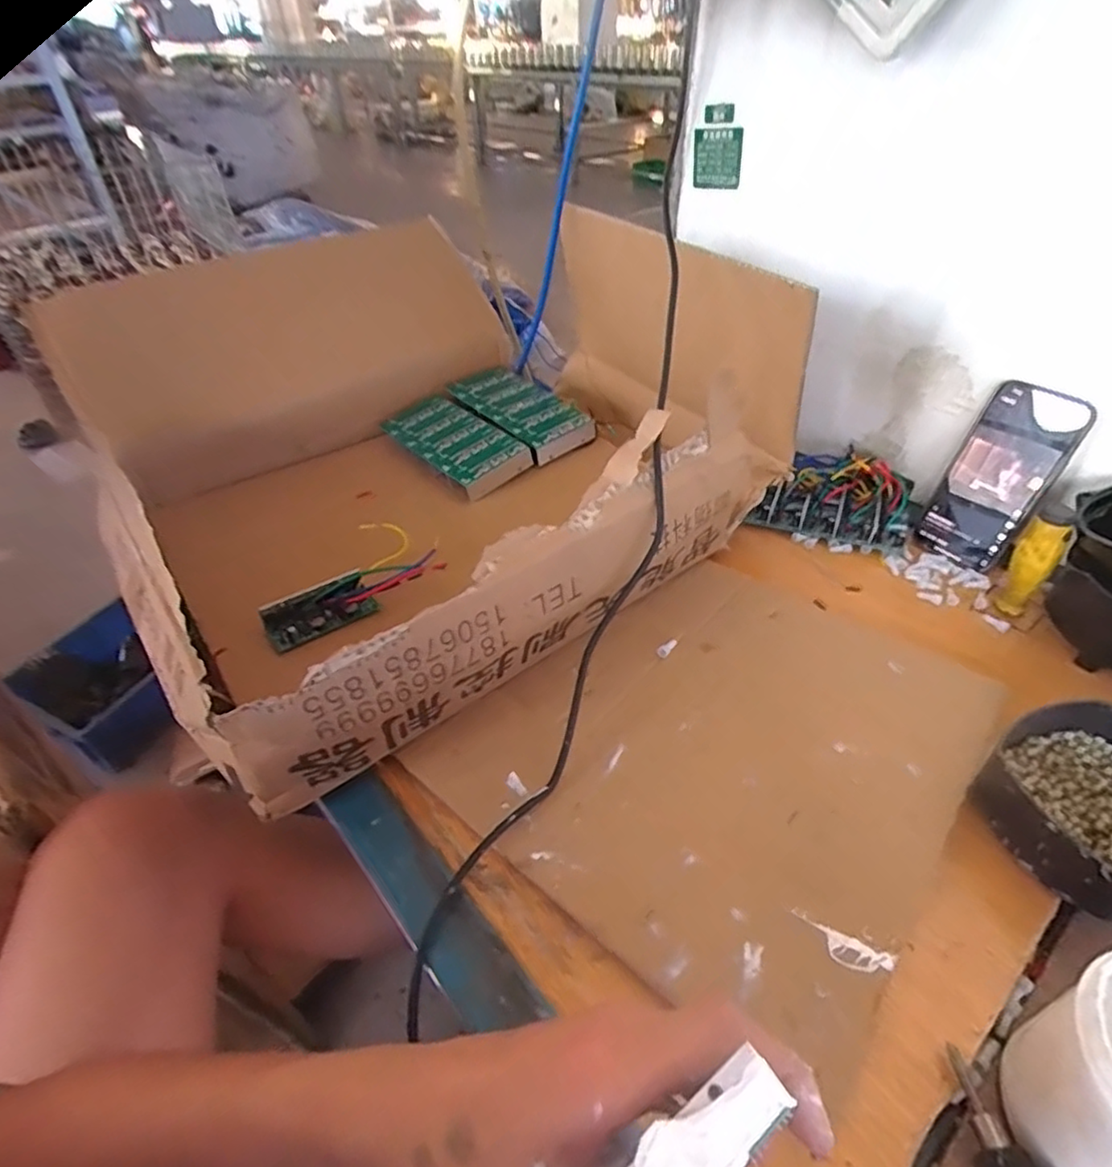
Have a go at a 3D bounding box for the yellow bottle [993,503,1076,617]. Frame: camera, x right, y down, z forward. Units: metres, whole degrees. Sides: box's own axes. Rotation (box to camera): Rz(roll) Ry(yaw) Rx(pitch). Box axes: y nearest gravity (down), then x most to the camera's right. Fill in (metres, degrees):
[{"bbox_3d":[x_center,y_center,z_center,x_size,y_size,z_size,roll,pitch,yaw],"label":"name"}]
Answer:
[{"bbox_3d":[0.394,-0.016,0.523,0.025,0.107,0.030,-31,50,-29],"label":"yellow bottle"}]

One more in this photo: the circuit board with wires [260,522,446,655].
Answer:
[{"bbox_3d":[-0.166,-0.003,0.503,0.136,0.029,0.071,-26,47,-24],"label":"circuit board with wires"}]

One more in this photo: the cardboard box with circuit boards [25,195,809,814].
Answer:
[{"bbox_3d":[-0.085,-0.127,0.574,0.575,0.206,0.396,-29,48,-27],"label":"cardboard box with circuit boards"}]

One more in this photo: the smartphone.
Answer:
[{"bbox_3d":[0.401,-0.096,0.576,0.014,0.160,0.076,-5,34,-43],"label":"smartphone"}]

